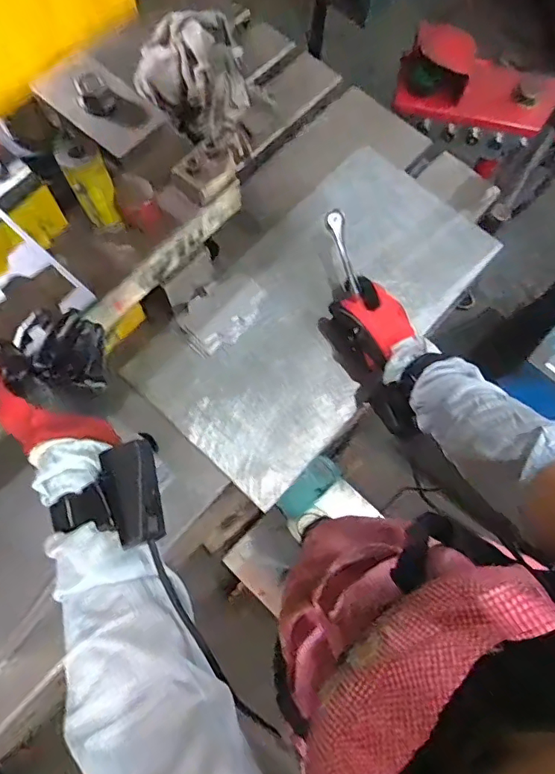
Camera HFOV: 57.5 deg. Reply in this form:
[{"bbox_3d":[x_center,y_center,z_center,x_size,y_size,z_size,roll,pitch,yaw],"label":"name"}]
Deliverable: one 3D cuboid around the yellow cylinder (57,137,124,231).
[{"bbox_3d":[-0.189,-0.206,0.518,0.041,0.091,0.041,0,73,-1],"label":"yellow cylinder"}]

